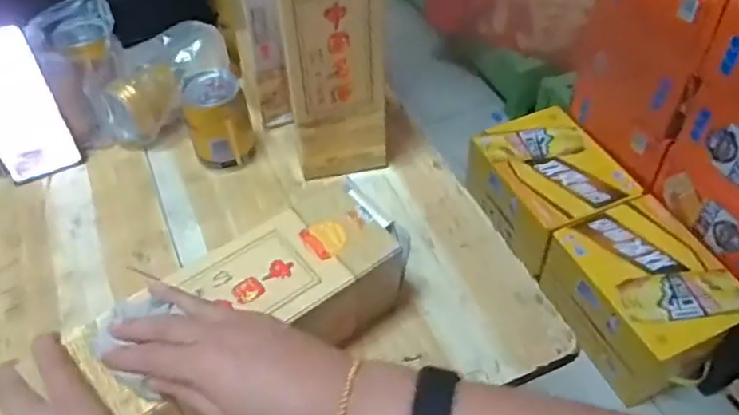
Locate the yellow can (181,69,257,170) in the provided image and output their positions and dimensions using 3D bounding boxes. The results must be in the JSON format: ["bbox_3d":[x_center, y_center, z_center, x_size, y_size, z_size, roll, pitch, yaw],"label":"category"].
[{"bbox_3d":[-0.157,-0.090,0.672,0.062,0.092,0.059,-1,49,2],"label":"yellow can"}]

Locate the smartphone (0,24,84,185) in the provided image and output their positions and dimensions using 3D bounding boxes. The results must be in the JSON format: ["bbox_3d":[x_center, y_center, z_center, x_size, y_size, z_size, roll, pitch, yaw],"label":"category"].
[{"bbox_3d":[-0.354,-0.099,0.644,0.073,0.162,0.008,-24,44,-20],"label":"smartphone"}]

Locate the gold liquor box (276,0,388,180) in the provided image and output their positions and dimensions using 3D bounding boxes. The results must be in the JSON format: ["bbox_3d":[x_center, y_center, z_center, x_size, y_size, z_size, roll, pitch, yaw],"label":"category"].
[{"bbox_3d":[-0.037,-0.161,0.603,0.090,0.284,0.098,-10,49,-6],"label":"gold liquor box"}]

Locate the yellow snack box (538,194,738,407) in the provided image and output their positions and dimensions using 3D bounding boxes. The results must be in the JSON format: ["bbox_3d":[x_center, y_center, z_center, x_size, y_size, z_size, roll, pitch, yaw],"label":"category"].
[{"bbox_3d":[0.470,0.152,1.096,0.210,0.184,0.281,-22,51,-16],"label":"yellow snack box"}]

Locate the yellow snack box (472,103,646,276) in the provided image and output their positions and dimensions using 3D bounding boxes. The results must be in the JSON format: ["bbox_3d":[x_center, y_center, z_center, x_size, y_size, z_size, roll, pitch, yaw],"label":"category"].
[{"bbox_3d":[0.340,-0.056,1.260,0.220,0.121,0.304,-20,51,-14],"label":"yellow snack box"}]

